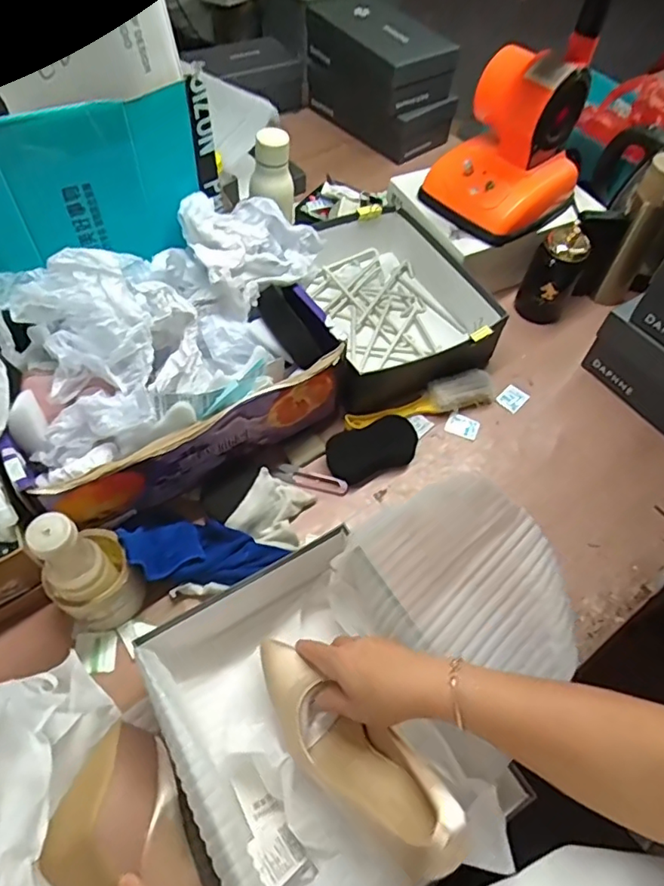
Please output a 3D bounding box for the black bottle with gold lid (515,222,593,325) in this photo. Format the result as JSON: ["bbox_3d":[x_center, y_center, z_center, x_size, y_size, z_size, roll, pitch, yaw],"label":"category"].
[{"bbox_3d":[0.350,-0.268,0.906,0.078,0.149,0.073,28,59,14],"label":"black bottle with gold lid"}]

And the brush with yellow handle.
[{"bbox_3d":[0.126,-0.061,0.826,0.225,0.034,0.050,-14,59,-13],"label":"brush with yellow handle"}]

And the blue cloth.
[{"bbox_3d":[-0.147,0.120,0.667,0.187,0.062,0.080,8,55,-19],"label":"blue cloth"}]

